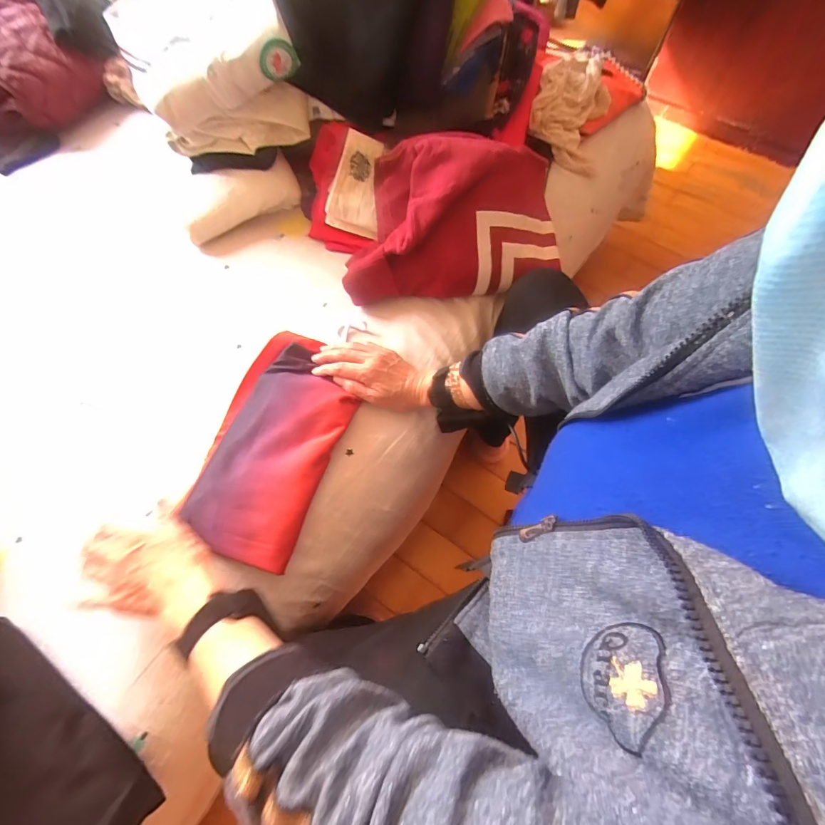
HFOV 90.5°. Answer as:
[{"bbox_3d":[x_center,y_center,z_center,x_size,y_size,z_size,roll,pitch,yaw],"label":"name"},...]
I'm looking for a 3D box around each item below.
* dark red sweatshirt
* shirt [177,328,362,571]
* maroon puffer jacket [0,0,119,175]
[{"bbox_3d":[0.065,-0.283,0.618,0.338,0.155,0.178,-7,65,-4],"label":"dark red sweatshirt"},{"bbox_3d":[-0.175,0.027,0.524,0.157,0.030,0.295,17,66,7],"label":"shirt"},{"bbox_3d":[-0.737,-0.632,0.751,0.238,0.137,0.460,31,68,12],"label":"maroon puffer jacket"}]

